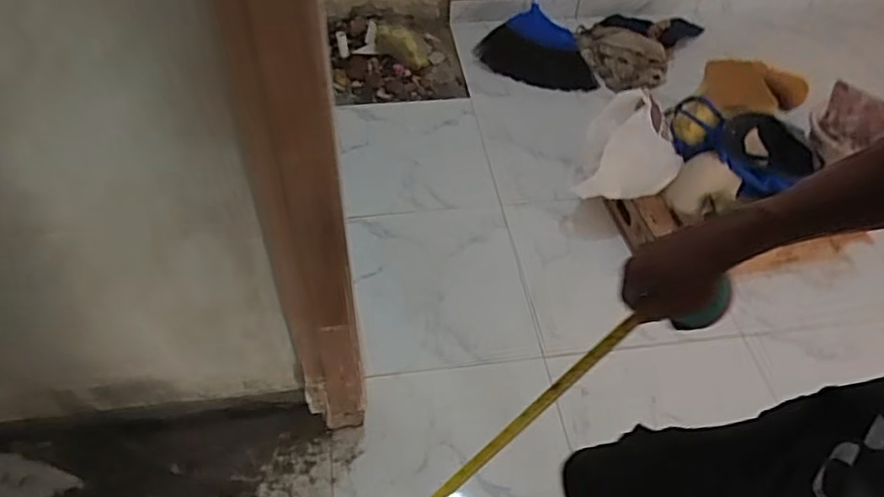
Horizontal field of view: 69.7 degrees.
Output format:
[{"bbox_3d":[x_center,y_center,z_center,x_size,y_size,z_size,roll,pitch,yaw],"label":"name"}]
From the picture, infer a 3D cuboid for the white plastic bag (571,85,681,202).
[{"bbox_3d":[0.466,-0.232,1.567,0.233,0.182,0.231,23,52,16],"label":"white plastic bag"}]

